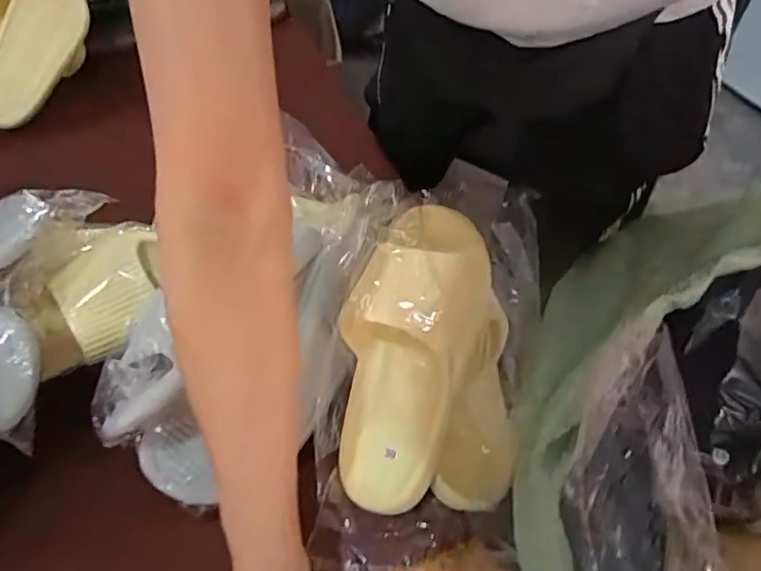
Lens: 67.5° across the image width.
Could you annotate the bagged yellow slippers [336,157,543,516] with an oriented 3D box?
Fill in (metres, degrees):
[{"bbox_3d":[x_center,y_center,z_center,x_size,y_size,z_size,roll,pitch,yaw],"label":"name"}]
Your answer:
[{"bbox_3d":[0.050,0.045,0.501,0.154,0.102,0.287,1,78,8],"label":"bagged yellow slippers"}]

